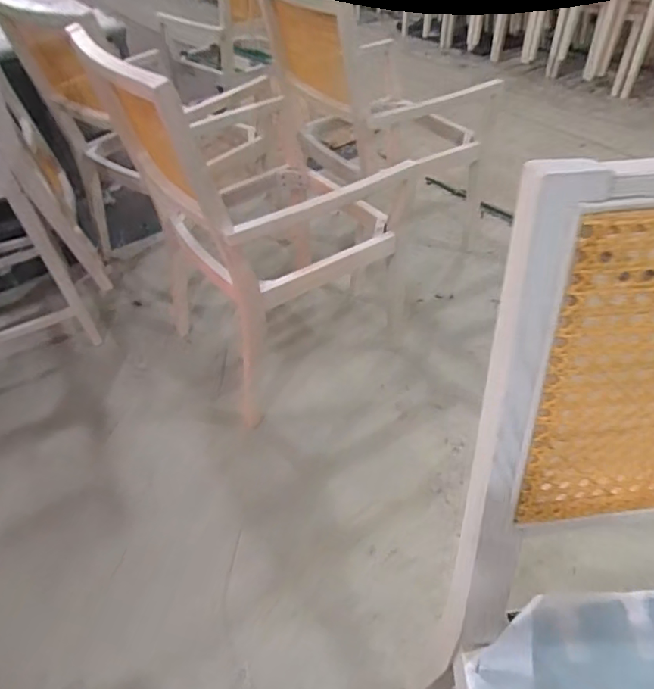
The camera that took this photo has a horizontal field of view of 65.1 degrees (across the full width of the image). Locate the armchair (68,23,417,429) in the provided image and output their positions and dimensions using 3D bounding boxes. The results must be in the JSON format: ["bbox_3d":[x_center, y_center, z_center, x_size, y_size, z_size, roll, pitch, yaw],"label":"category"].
[{"bbox_3d":[-0.175,-0.342,1.328,0.544,0.873,0.529,-28,50,-23],"label":"armchair"}]

